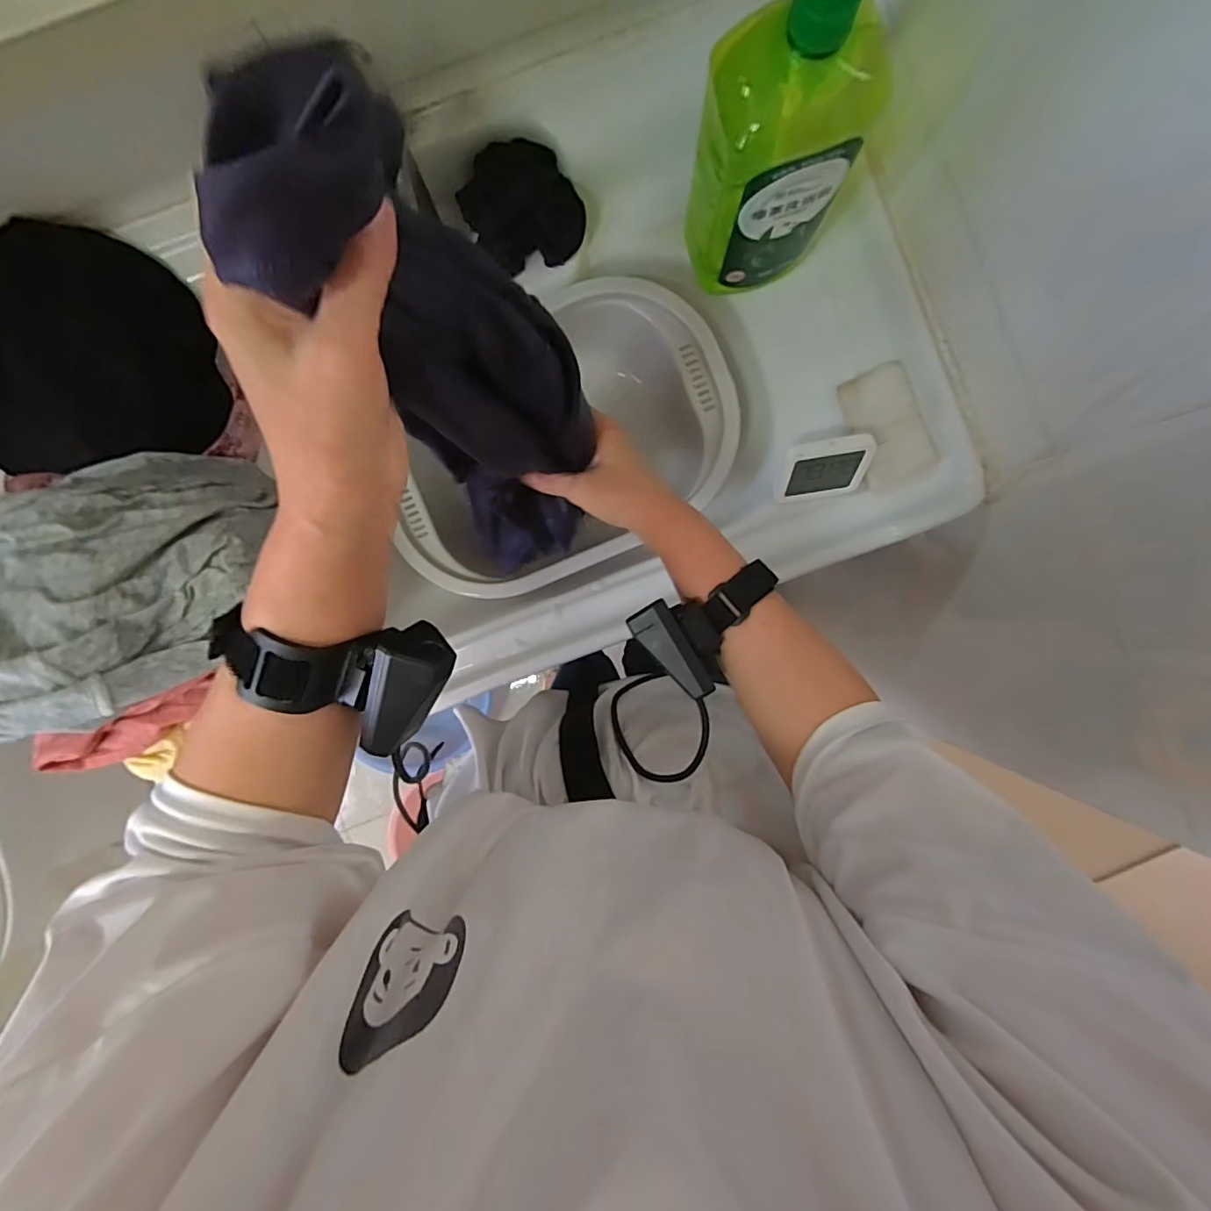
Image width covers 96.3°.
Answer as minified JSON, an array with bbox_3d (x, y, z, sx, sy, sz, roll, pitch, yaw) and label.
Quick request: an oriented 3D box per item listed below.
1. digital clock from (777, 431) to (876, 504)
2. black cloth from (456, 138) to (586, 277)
[{"bbox_3d":[0.202,-0.126,0.505,0.079,0.068,0.019,-9,61,0],"label":"digital clock"},{"bbox_3d":[-0.075,-0.354,0.486,0.104,0.020,0.092,-17,125,-2],"label":"black cloth"}]

